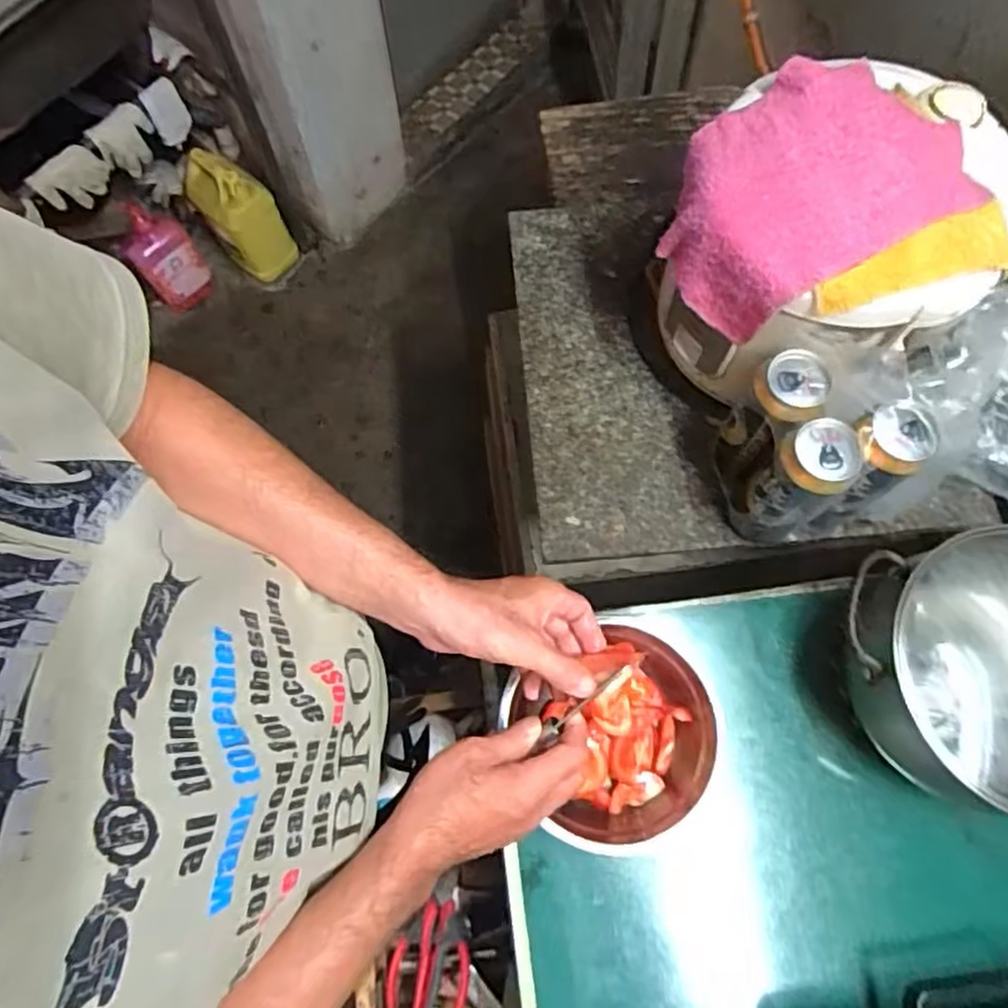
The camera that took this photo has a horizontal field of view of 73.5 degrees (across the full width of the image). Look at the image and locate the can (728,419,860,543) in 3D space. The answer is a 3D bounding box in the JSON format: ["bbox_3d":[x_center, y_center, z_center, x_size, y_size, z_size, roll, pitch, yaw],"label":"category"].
[{"bbox_3d":[0.258,-0.012,0.616,0.063,0.168,0.061,0,72,0],"label":"can"}]

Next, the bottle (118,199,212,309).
[{"bbox_3d":[-0.792,-0.576,1.602,0.138,0.225,0.109,-27,74,-8],"label":"bottle"}]

